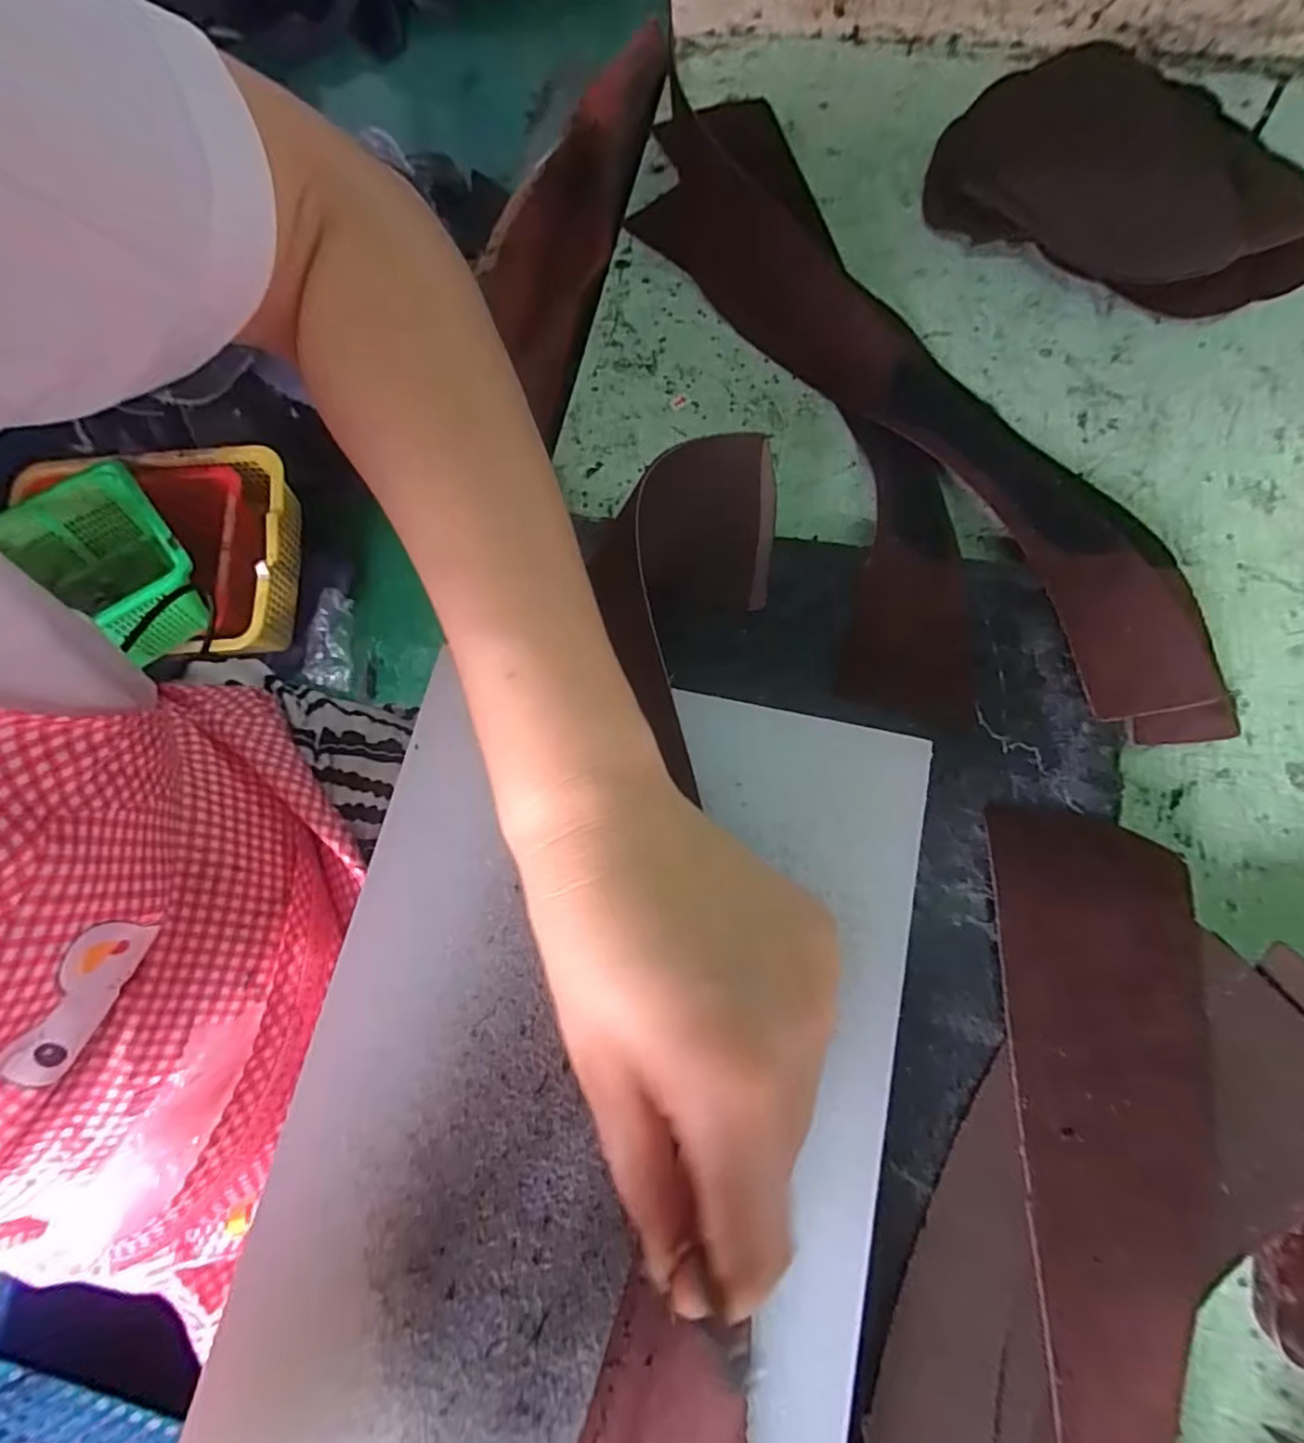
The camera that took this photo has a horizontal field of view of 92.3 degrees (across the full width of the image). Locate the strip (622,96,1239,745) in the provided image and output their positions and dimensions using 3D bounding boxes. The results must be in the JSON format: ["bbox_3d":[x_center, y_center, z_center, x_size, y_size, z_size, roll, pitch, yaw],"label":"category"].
[{"bbox_3d":[0.117,-0.179,0.318,0.094,0.015,0.445,-27,75,-4],"label":"strip"}]

